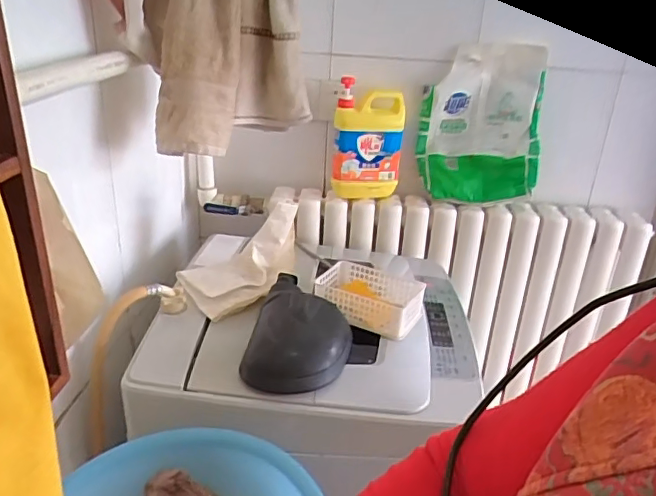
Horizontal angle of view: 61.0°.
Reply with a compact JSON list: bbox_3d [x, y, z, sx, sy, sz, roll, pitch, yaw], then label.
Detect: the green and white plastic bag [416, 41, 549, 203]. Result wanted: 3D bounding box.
[{"bbox_3d":[0.313,-0.256,1.151,0.228,0.306,0.086,3,25,-1],"label":"green and white plastic bag"}]

